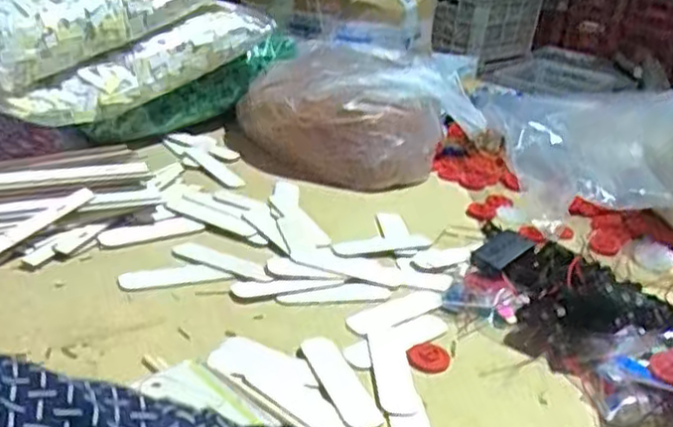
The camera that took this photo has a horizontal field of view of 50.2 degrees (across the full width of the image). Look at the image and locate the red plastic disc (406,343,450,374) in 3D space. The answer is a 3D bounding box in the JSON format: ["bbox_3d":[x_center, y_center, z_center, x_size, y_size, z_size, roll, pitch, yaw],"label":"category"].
[{"bbox_3d":[0.072,0.113,0.567,0.033,0.005,0.037,7,26,-1],"label":"red plastic disc"}]

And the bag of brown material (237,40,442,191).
[{"bbox_3d":[0.005,-0.127,0.904,0.243,0.116,0.171,7,26,-1],"label":"bag of brown material"}]

